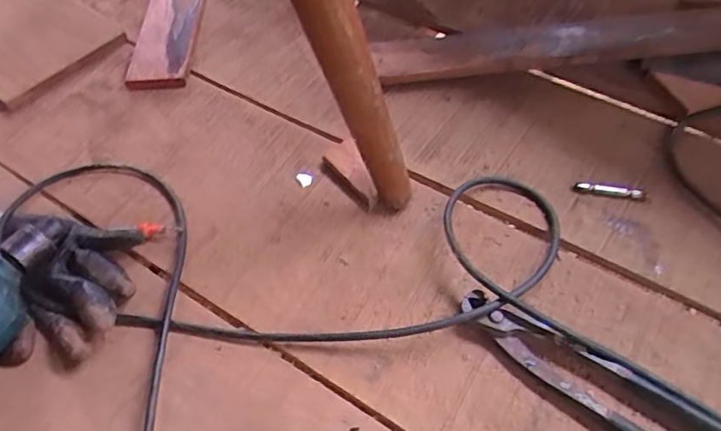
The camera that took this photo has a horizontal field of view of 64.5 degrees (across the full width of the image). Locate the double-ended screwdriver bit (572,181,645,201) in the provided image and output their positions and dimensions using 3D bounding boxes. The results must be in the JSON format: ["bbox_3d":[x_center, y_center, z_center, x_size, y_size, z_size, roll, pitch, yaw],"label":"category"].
[{"bbox_3d":[0.210,-0.021,0.484,0.057,0.005,0.009,9,56,11],"label":"double-ended screwdriver bit"}]

